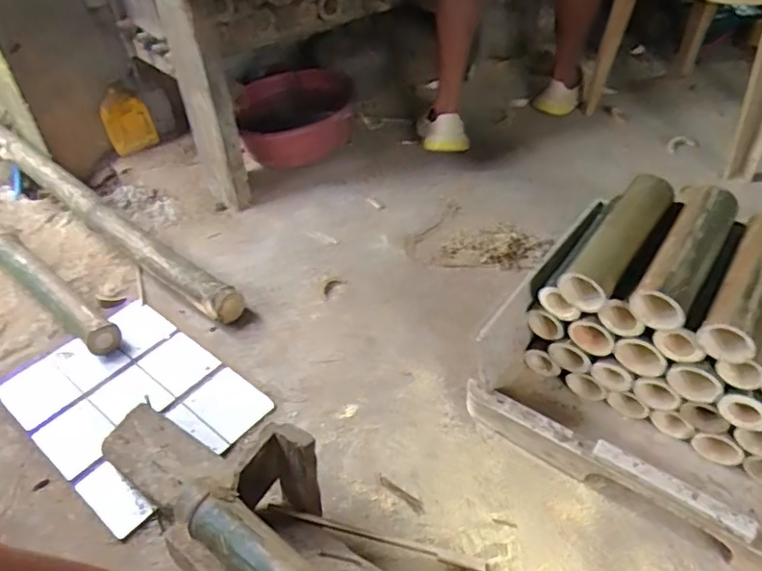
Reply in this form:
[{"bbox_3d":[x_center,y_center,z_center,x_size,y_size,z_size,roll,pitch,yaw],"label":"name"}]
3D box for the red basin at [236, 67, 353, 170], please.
[{"bbox_3d":[-0.213,-0.425,1.479,0.277,0.141,0.352,-4,42,-2],"label":"red basin"}]

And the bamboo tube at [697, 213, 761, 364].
[{"bbox_3d":[0.476,-0.008,0.755,0.062,0.068,0.227,25,48,27],"label":"bamboo tube"}]

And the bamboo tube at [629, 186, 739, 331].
[{"bbox_3d":[0.414,-0.044,0.794,0.067,0.078,0.224,25,49,27],"label":"bamboo tube"}]

